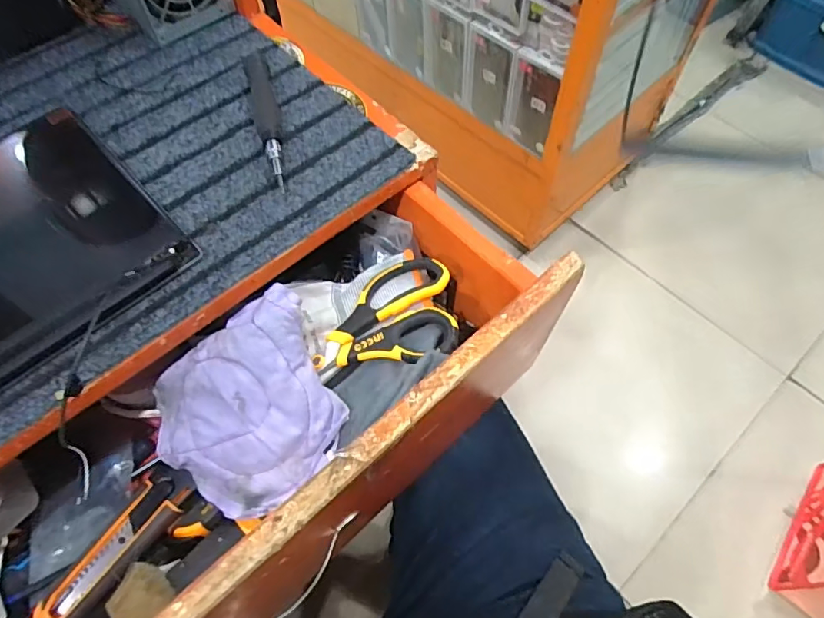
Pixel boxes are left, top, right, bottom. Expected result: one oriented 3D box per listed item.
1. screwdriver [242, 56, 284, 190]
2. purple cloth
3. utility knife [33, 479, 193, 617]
[{"bbox_3d":[-0.119,-0.157,0.427,0.020,0.022,0.141,-13,61,-6],"label":"screwdriver"},{"bbox_3d":[-0.116,0.076,0.380,0.155,0.027,0.124,-40,90,13],"label":"purple cloth"},{"bbox_3d":[-0.233,0.193,0.390,0.037,0.027,0.146,37,68,19],"label":"utility knife"}]

